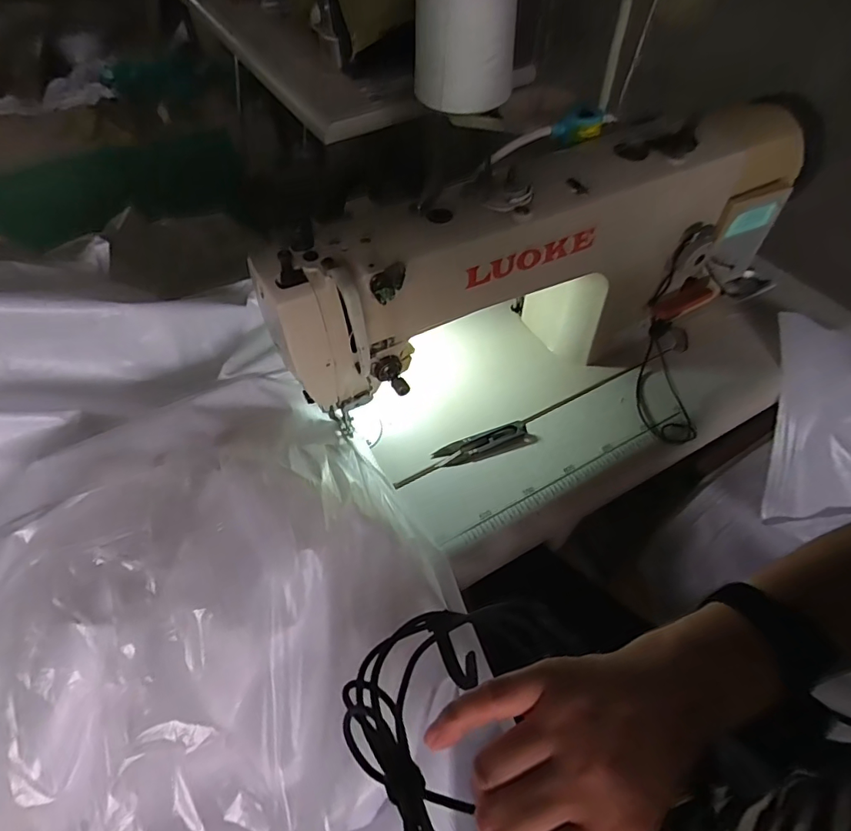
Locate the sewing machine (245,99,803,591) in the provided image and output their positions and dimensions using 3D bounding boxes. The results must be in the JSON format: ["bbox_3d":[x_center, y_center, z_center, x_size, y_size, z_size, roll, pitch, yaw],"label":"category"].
[{"bbox_3d":[0.150,-0.107,0.497,0.544,0.246,0.273,-27,57,-17],"label":"sewing machine"}]

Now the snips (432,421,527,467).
[{"bbox_3d":[0.060,0.031,0.529,0.101,0.007,0.028,-18,55,-12],"label":"snips"}]

